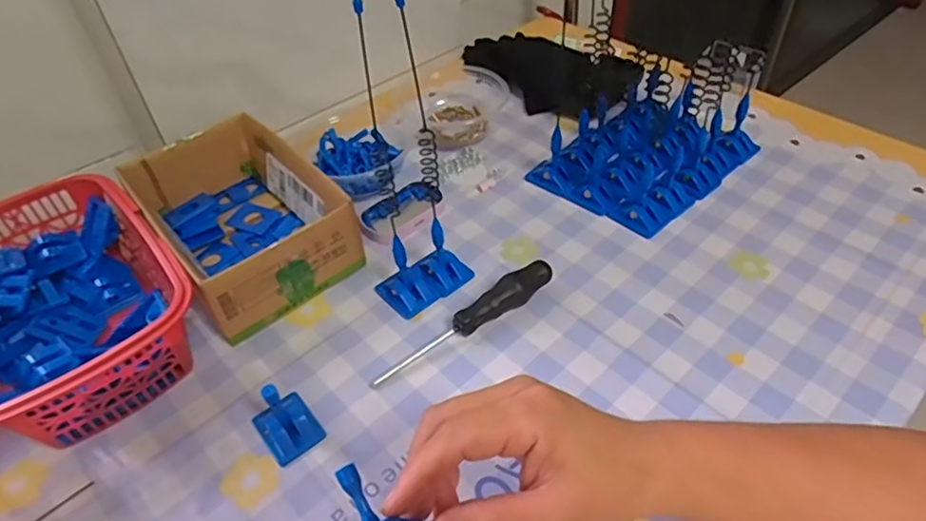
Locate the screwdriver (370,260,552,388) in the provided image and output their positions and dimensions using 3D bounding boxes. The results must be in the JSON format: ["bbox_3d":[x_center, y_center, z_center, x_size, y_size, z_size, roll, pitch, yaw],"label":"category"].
[{"bbox_3d":[0.002,0.045,0.444,0.155,0.024,0.021,-27,50,-21],"label":"screwdriver"}]

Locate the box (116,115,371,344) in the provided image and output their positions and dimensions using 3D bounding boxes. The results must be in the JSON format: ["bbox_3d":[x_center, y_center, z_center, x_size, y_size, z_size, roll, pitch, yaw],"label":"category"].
[{"bbox_3d":[-0.184,-0.035,0.500,0.122,0.070,0.184,-33,52,-25],"label":"box"}]

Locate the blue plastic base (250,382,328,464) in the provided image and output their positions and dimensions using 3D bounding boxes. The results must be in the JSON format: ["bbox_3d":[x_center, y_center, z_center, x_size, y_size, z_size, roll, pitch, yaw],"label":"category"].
[{"bbox_3d":[-0.117,0.098,0.386,0.035,0.043,0.041,-32,52,-25],"label":"blue plastic base"}]

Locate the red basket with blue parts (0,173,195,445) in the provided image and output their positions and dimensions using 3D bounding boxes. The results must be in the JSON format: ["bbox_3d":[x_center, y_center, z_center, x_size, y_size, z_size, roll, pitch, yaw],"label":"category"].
[{"bbox_3d":[-0.288,0.031,0.438,0.142,0.077,0.201,-34,52,-26],"label":"red basket with blue parts"}]

